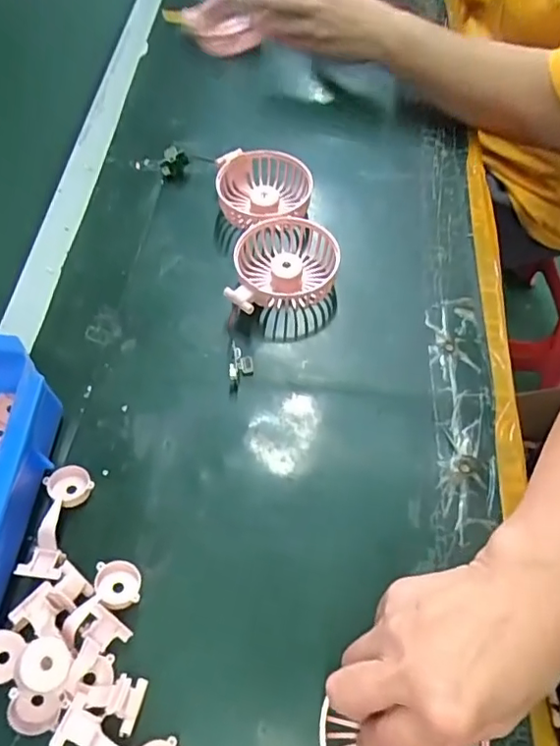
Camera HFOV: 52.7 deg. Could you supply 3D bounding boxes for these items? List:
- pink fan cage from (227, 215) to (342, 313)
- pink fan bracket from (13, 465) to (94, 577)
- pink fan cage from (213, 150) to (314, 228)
[{"bbox_3d":[-0.004,-0.100,0.504,0.105,0.041,0.096,-1,58,2],"label":"pink fan cage"},{"bbox_3d":[-0.154,0.100,0.388,0.032,0.014,0.078,6,59,6],"label":"pink fan bracket"},{"bbox_3d":[-0.015,-0.173,0.548,0.088,0.045,0.087,-1,58,2],"label":"pink fan cage"}]

